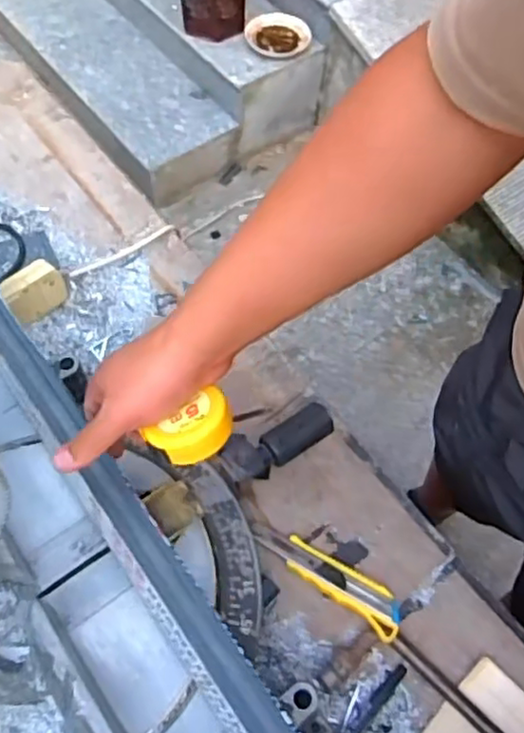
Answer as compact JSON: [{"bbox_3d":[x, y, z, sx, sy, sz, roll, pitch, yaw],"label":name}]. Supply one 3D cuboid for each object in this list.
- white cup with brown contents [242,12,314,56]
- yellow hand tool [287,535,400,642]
[{"bbox_3d":[0.044,-0.889,1.749,0.177,0.032,0.146,1,59,-2],"label":"white cup with brown contents"},{"bbox_3d":[0.081,0.216,0.652,0.129,0.021,0.040,35,63,17],"label":"yellow hand tool"}]

